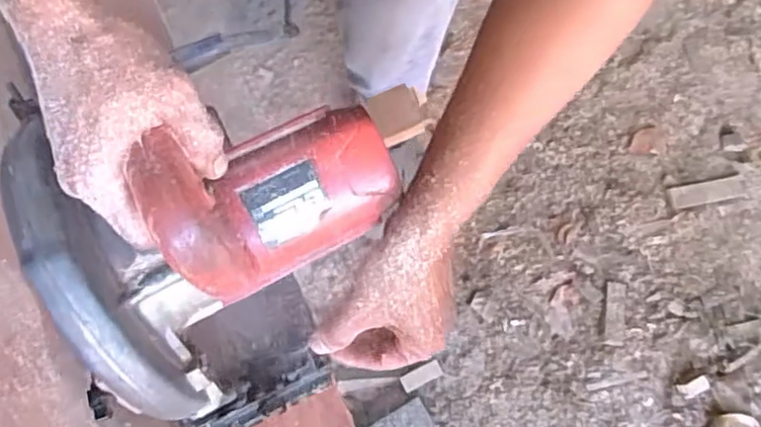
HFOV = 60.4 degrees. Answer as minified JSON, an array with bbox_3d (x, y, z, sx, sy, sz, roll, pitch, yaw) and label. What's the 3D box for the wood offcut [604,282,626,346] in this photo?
[{"bbox_3d":[0.425,0.181,1.185,0.035,0.010,0.109,7,76,1],"label":"wood offcut"}]

